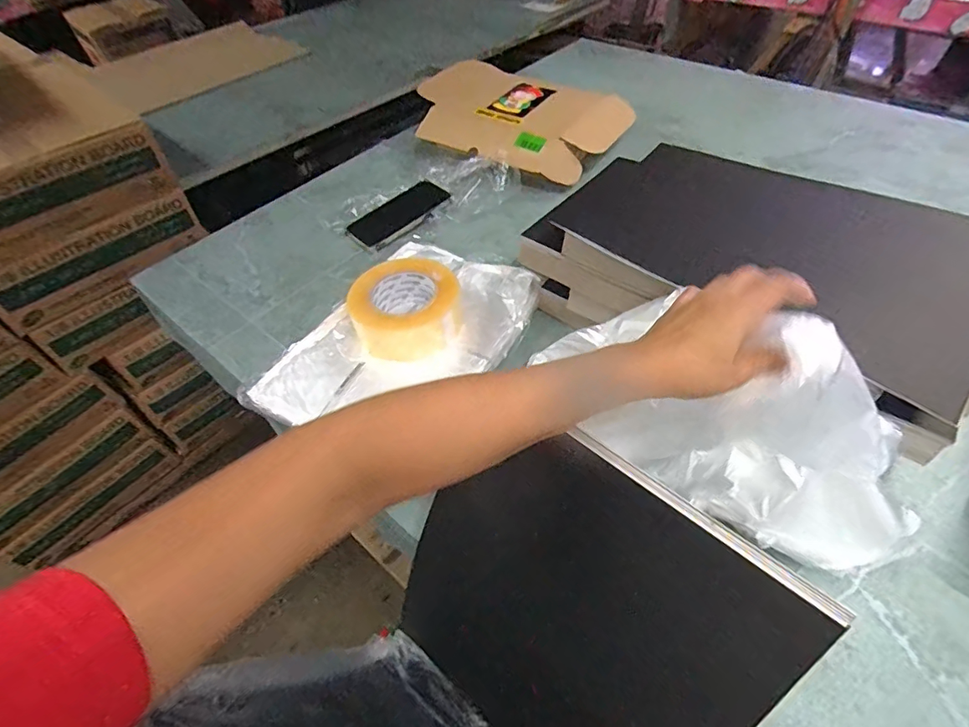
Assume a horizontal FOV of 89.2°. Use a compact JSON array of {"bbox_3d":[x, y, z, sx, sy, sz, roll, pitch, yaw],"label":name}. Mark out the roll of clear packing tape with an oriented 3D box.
[{"bbox_3d":[-0.096,-0.070,0.594,0.120,0.061,0.120,-2,52,2],"label":"roll of clear packing tape"}]

